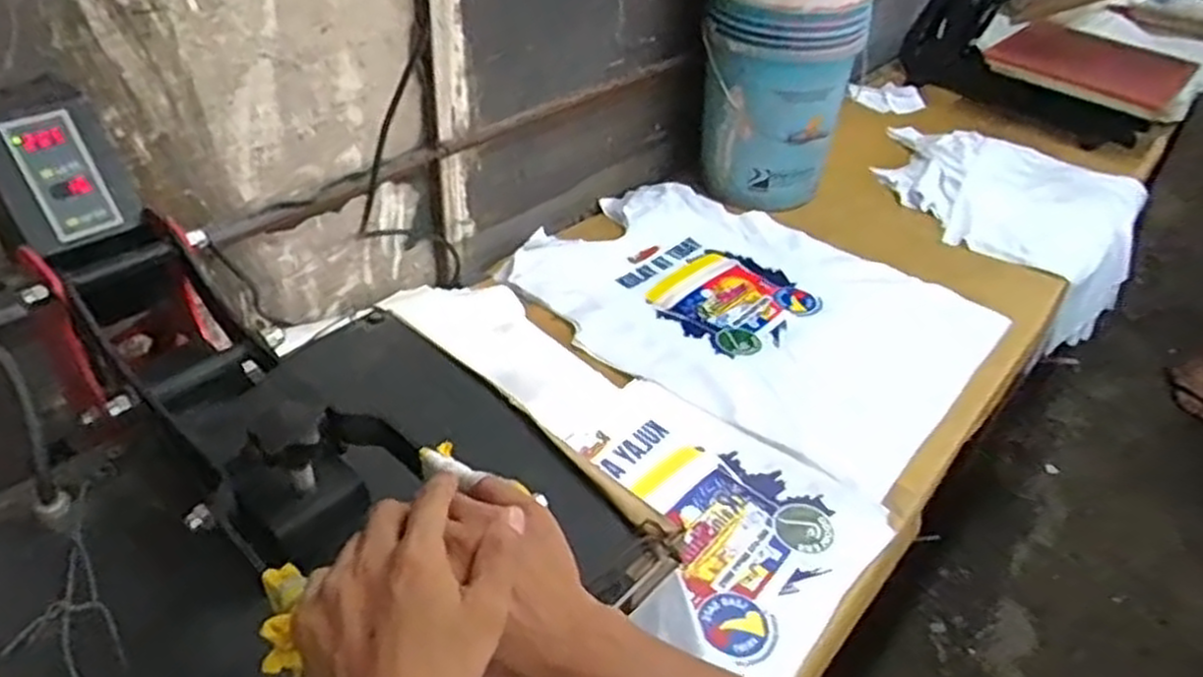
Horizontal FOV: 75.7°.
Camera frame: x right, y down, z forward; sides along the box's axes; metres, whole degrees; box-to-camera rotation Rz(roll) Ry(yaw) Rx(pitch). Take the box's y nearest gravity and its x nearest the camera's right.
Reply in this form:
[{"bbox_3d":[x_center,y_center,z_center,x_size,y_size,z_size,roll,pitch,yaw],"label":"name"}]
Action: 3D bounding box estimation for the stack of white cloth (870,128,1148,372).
[{"bbox_3d":[0.822,-0.238,1.667,0.571,0.250,0.463,30,45,27],"label":"stack of white cloth"}]

